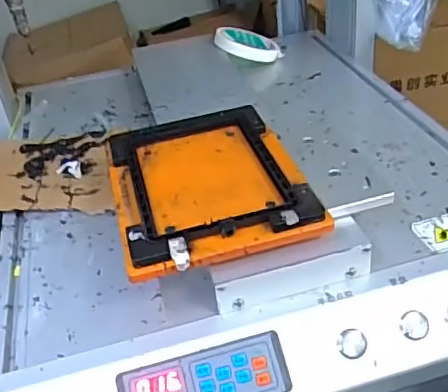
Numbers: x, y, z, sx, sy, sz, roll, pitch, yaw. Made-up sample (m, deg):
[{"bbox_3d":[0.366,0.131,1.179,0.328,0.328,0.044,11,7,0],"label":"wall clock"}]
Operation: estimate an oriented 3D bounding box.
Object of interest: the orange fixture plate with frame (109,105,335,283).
[{"bbox_3d":[-0.016,-0.018,0.471,0.149,0.017,0.194,-13,36,-8],"label":"orange fixture plate with frame"}]

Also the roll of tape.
[{"bbox_3d":[0.034,-0.213,0.793,0.092,0.016,0.071,5,42,-13],"label":"roll of tape"}]

